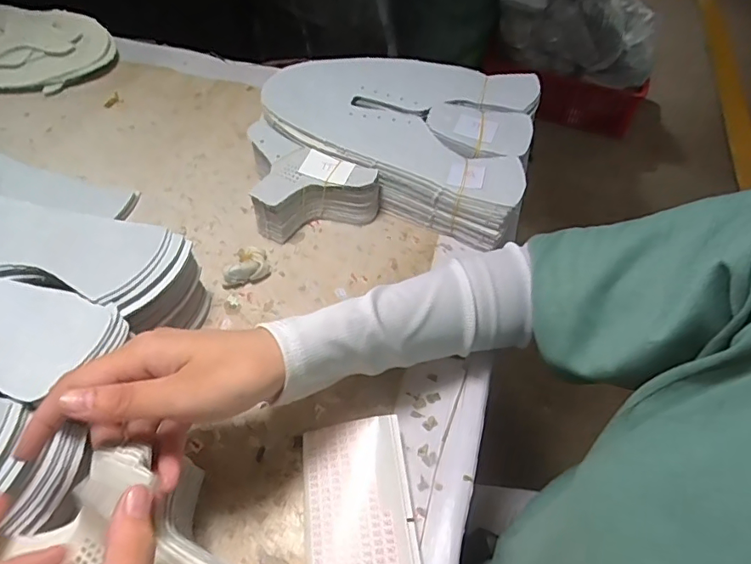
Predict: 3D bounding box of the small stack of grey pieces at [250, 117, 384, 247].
[{"bbox_3d":[-0.065,-0.101,0.483,0.109,0.053,0.111,-14,55,-13],"label":"small stack of grey pieces"}]

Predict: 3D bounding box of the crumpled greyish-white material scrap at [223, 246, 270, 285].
[{"bbox_3d":[-0.111,-0.014,0.438,0.038,0.019,0.031,-13,55,-12],"label":"crumpled greyish-white material scrap"}]

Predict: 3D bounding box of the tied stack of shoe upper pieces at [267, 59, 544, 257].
[{"bbox_3d":[0.030,-0.158,0.524,0.264,0.061,0.189,23,55,14],"label":"tied stack of shoe upper pieces"}]

